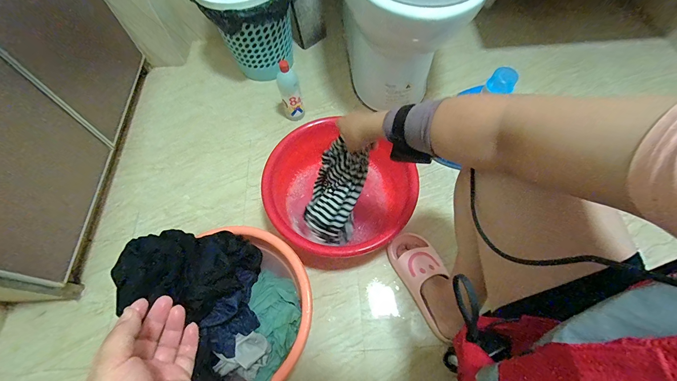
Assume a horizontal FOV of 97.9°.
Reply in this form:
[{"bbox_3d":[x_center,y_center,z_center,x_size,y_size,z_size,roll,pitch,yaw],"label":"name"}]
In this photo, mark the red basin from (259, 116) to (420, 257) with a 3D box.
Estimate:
[{"bbox_3d":[0.003,0.020,0.744,0.335,0.142,0.313,0,64,1],"label":"red basin"}]

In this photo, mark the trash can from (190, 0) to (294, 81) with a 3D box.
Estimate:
[{"bbox_3d":[-0.269,-0.528,0.924,0.248,0.294,0.256,0,63,1],"label":"trash can"}]

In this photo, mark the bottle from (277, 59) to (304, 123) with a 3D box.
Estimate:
[{"bbox_3d":[-0.140,-0.286,0.857,0.060,0.201,0.056,0,64,1],"label":"bottle"}]

